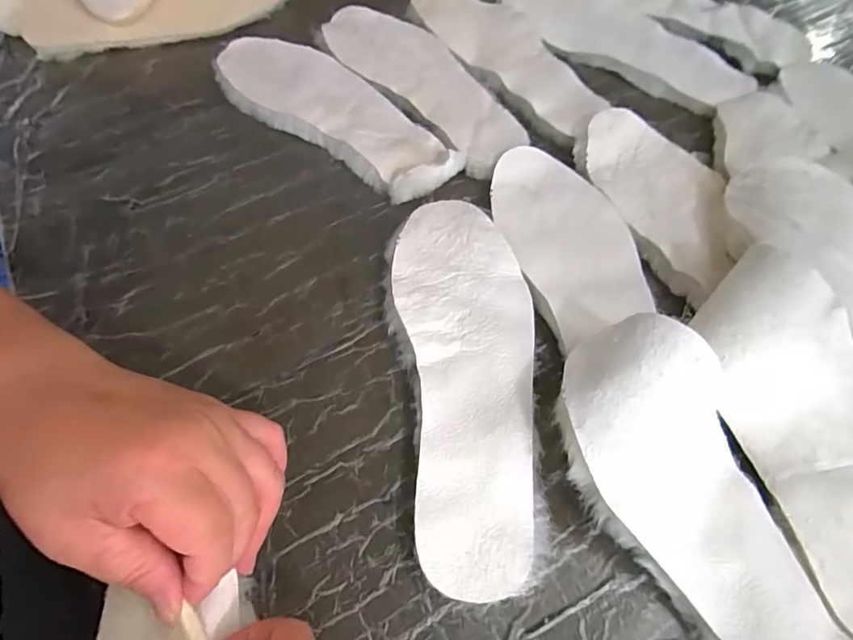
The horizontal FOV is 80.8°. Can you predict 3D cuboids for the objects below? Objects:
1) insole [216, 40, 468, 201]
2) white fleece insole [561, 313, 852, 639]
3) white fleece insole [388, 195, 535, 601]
[{"bbox_3d":[-0.087,-0.193,0.462,0.273,0.020,0.093,38,69,22],"label":"insole"},{"bbox_3d":[0.153,0.112,0.257,0.091,0.039,0.236,-26,75,-12],"label":"white fleece insole"},{"bbox_3d":[0.026,0.029,0.328,0.088,0.018,0.263,-3,60,1],"label":"white fleece insole"}]

